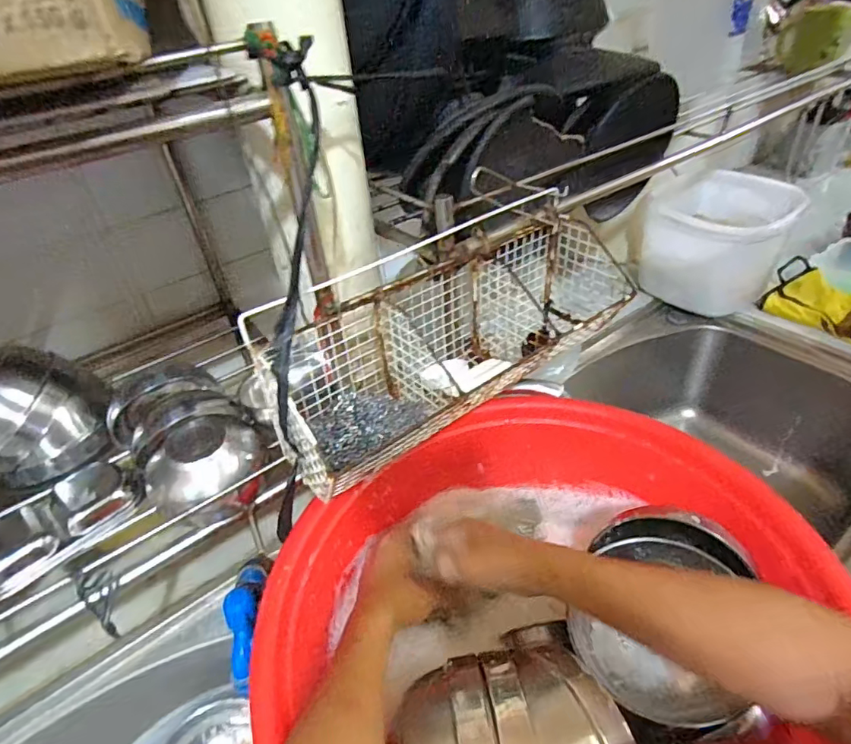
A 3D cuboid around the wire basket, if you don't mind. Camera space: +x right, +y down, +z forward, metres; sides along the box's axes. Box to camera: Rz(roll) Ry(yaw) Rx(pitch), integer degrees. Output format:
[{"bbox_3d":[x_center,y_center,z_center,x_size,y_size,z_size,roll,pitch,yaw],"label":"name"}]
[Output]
[{"bbox_3d":[0.037,-0.033,0.487,0.362,0.128,0.123,-29,44,-25],"label":"wire basket"}]

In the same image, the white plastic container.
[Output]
[{"bbox_3d":[0.513,-0.222,0.923,0.200,0.205,0.167,23,47,31],"label":"white plastic container"}]

